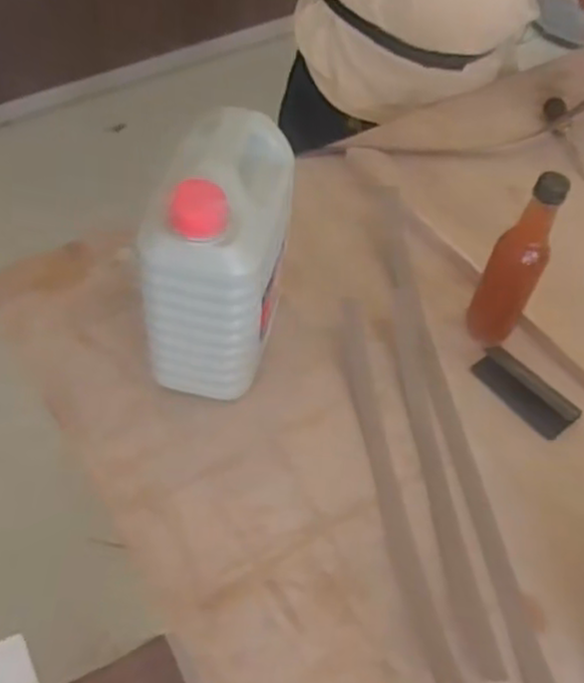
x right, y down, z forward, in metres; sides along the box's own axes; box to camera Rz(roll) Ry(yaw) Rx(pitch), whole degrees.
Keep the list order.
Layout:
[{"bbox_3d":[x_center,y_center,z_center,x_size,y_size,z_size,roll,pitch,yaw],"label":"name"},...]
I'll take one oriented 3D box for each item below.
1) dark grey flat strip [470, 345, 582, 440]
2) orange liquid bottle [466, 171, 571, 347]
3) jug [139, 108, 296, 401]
[{"bbox_3d":[0.242,0.051,0.776,0.047,0.017,0.110,-33,62,-26],"label":"dark grey flat strip"},{"bbox_3d":[0.225,-0.077,0.747,0.052,0.213,0.050,22,54,11],"label":"orange liquid bottle"},{"bbox_3d":[-0.063,-0.076,0.697,0.100,0.238,0.162,13,53,5],"label":"jug"}]

